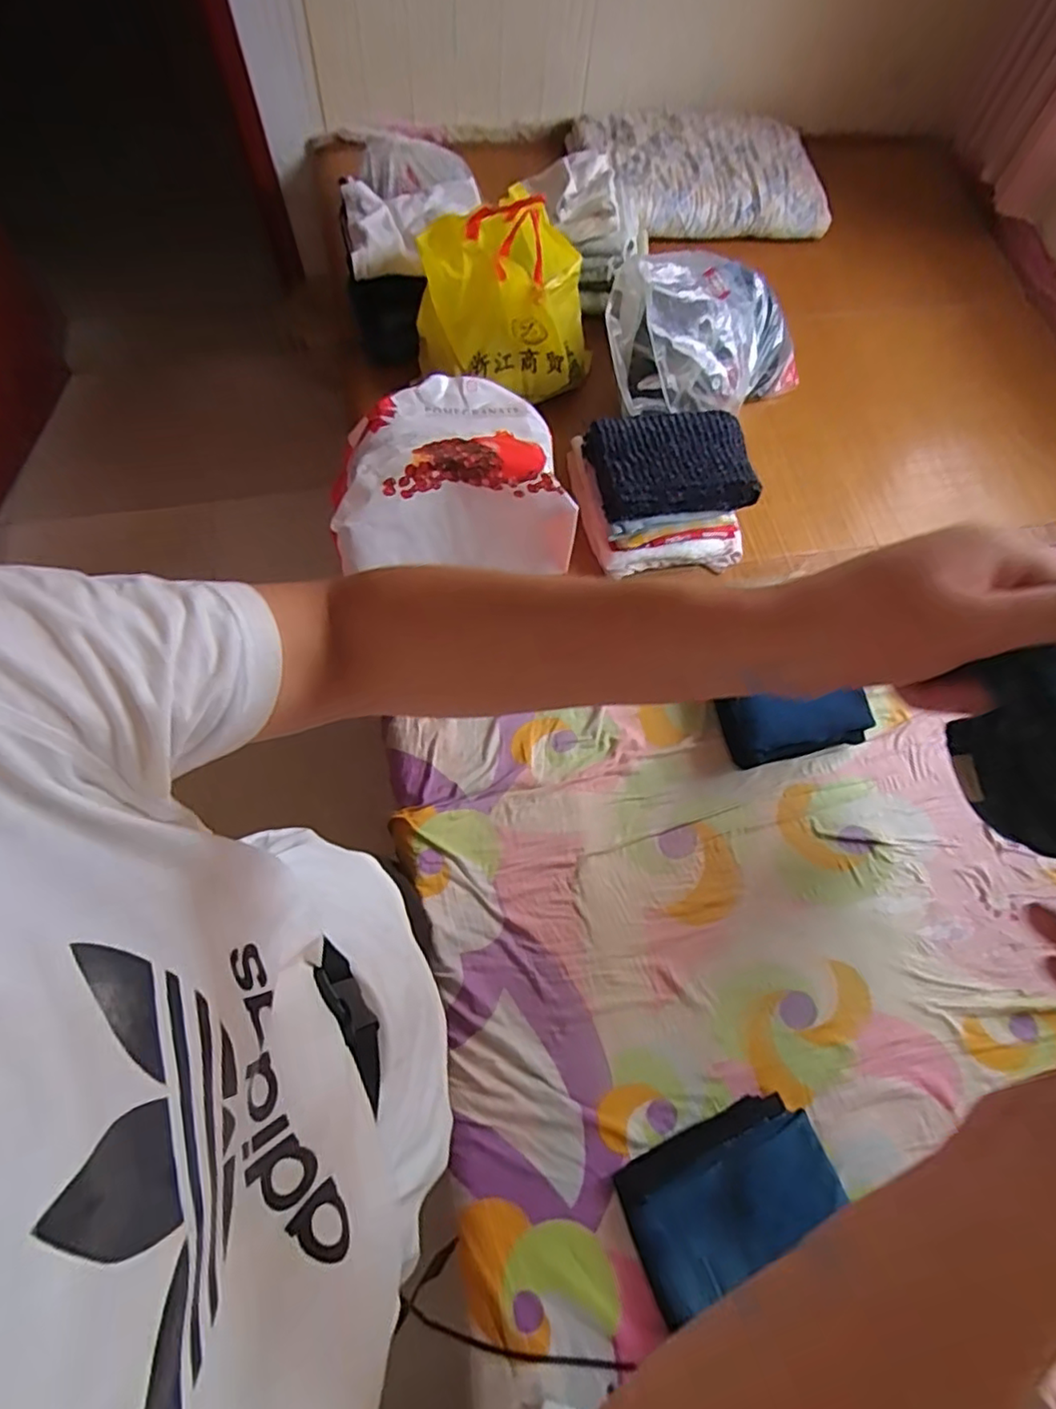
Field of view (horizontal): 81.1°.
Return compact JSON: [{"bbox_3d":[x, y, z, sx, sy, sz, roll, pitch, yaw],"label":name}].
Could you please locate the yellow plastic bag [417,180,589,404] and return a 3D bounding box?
[{"bbox_3d":[-0.050,-0.791,1.210,0.339,0.302,0.197,18,67,5],"label":"yellow plastic bag"}]

